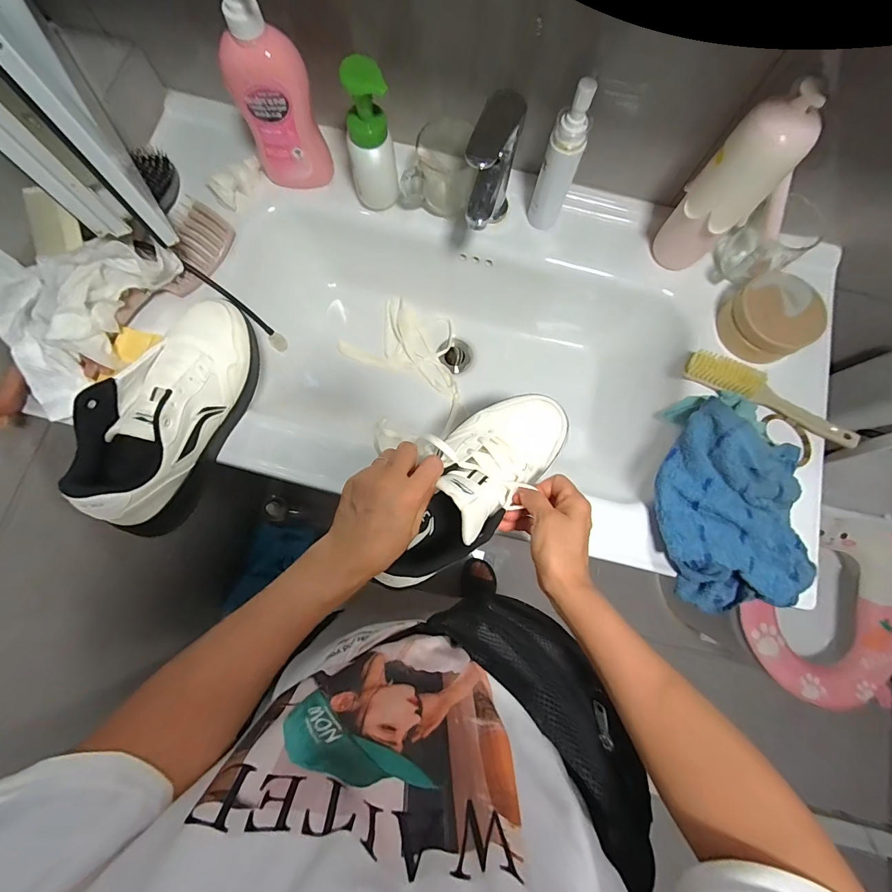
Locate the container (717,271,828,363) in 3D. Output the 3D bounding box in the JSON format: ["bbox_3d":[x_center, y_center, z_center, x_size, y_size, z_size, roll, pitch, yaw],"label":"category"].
[{"bbox_3d":[0.417,-0.164,0.515,0.117,0.035,0.104,-30,81,-7],"label":"container"}]

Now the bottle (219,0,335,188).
[{"bbox_3d":[-0.200,-0.407,0.454,0.076,0.230,0.047,12,78,1],"label":"bottle"}]

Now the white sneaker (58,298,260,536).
[{"bbox_3d":[-0.300,-0.044,0.440,0.094,0.106,0.271,15,78,2],"label":"white sneaker"}]

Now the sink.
[{"bbox_3d":[0.052,-0.135,0.592,0.767,0.138,0.485,13,78,1],"label":"sink"}]

